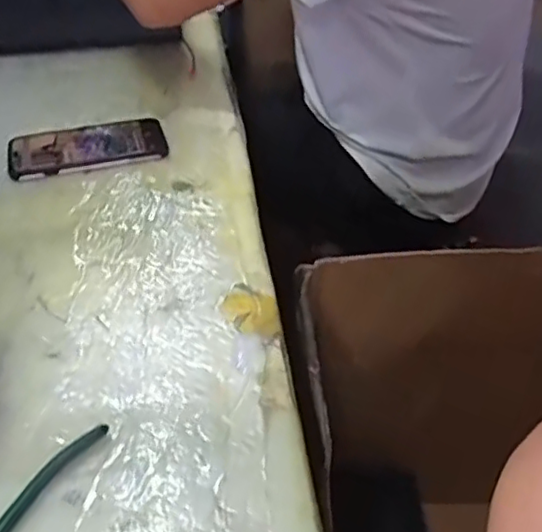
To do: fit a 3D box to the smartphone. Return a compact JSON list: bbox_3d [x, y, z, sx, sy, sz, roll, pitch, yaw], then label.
[{"bbox_3d":[-0.195,-0.128,0.681,0.161,0.014,0.079,-12,42,-14],"label":"smartphone"}]

